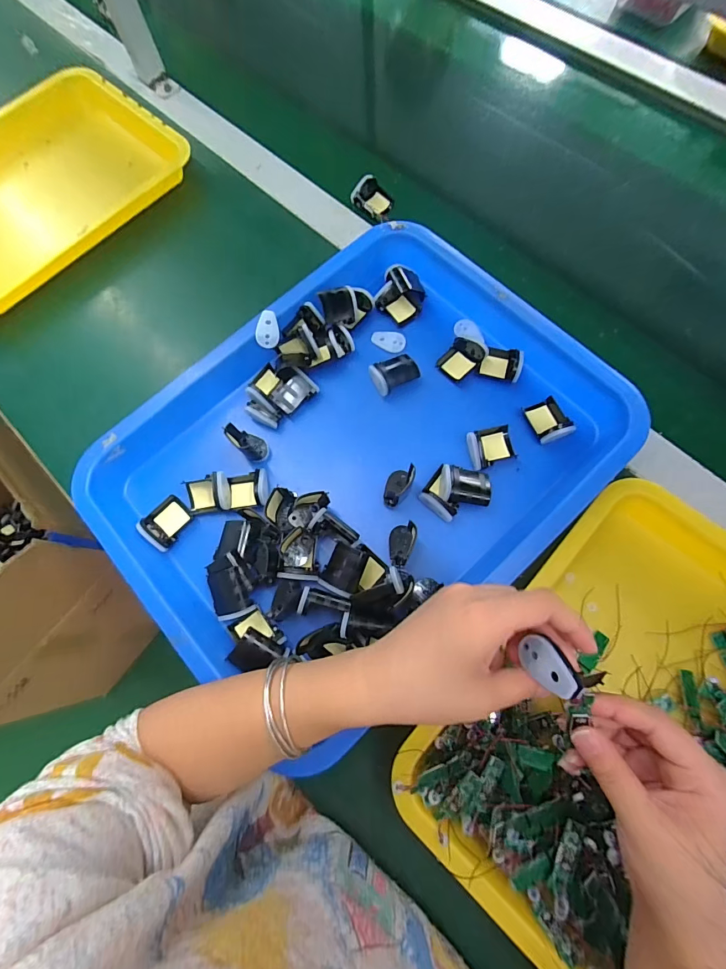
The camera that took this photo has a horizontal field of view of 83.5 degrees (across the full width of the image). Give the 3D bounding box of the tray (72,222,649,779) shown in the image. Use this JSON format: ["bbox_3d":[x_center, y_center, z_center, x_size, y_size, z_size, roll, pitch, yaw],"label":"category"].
[{"bbox_3d":[-0.001,-0.038,0.384,0.451,0.068,0.341,-40,76,-9],"label":"tray"}]

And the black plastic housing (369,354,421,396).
[{"bbox_3d":[0.031,-0.112,0.409,0.043,0.021,0.035,-28,74,-6],"label":"black plastic housing"}]

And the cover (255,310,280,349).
[{"bbox_3d":[-0.094,-0.153,0.403,0.023,0.004,0.036,-3,93,-12],"label":"cover"}]

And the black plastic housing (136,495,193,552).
[{"bbox_3d":[-0.184,0.035,0.380,0.036,0.014,0.045,37,78,12],"label":"black plastic housing"}]

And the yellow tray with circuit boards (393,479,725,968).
[{"bbox_3d":[0.218,0.184,0.294,0.266,0.049,0.324,41,79,13],"label":"yellow tray with circuit boards"}]

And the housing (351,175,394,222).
[{"bbox_3d":[0.013,-0.350,0.495,0.051,0.020,0.040,40,79,13],"label":"housing"}]

